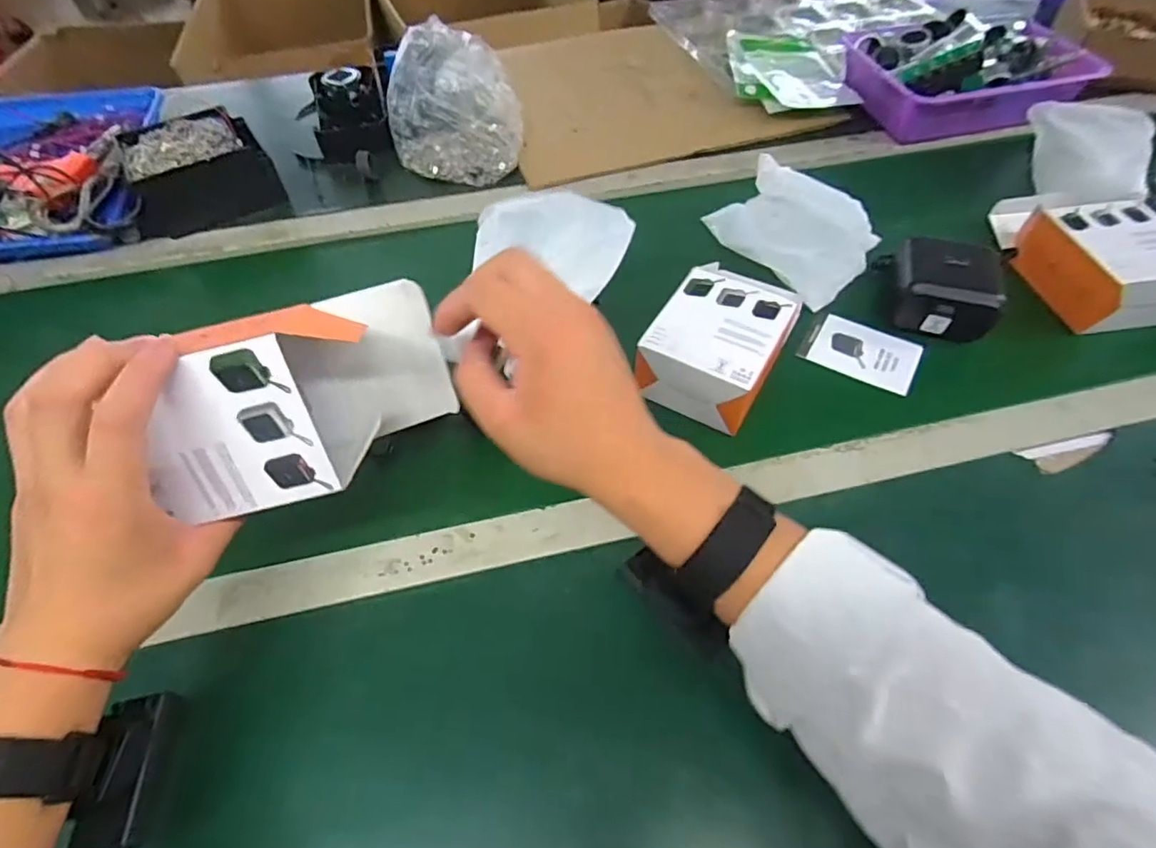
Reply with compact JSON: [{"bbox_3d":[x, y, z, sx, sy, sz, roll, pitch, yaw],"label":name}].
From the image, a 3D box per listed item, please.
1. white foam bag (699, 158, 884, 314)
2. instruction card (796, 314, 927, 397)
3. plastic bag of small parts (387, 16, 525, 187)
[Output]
[{"bbox_3d":[0.232,-0.205,0.591,0.134,0.059,0.181,-25,57,-16],"label":"white foam bag"},{"bbox_3d":[0.268,-0.069,0.539,0.100,0.007,0.071,26,60,21],"label":"instruction card"},{"bbox_3d":[-0.155,-0.401,0.711,0.159,0.111,0.162,6,54,5],"label":"plastic bag of small parts"}]

